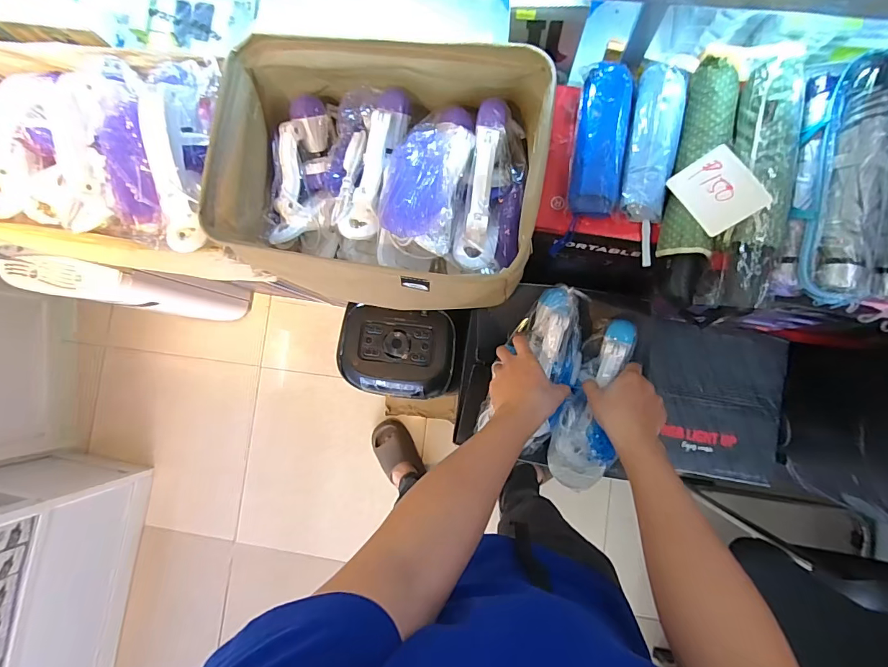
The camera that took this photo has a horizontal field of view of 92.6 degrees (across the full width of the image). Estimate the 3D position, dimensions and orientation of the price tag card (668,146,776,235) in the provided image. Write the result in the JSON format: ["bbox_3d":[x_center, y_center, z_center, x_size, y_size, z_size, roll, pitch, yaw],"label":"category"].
[{"bbox_3d":[0.301,-0.158,0.468,0.066,0.007,0.087,-34,68,28],"label":"price tag card"}]

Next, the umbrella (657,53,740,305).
[{"bbox_3d":[0.296,-0.180,0.489,0.061,0.040,0.289,10,88,8],"label":"umbrella"}]

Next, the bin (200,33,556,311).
[{"bbox_3d":[-0.087,-0.211,0.602,0.412,0.165,0.305,11,88,8],"label":"bin"}]

